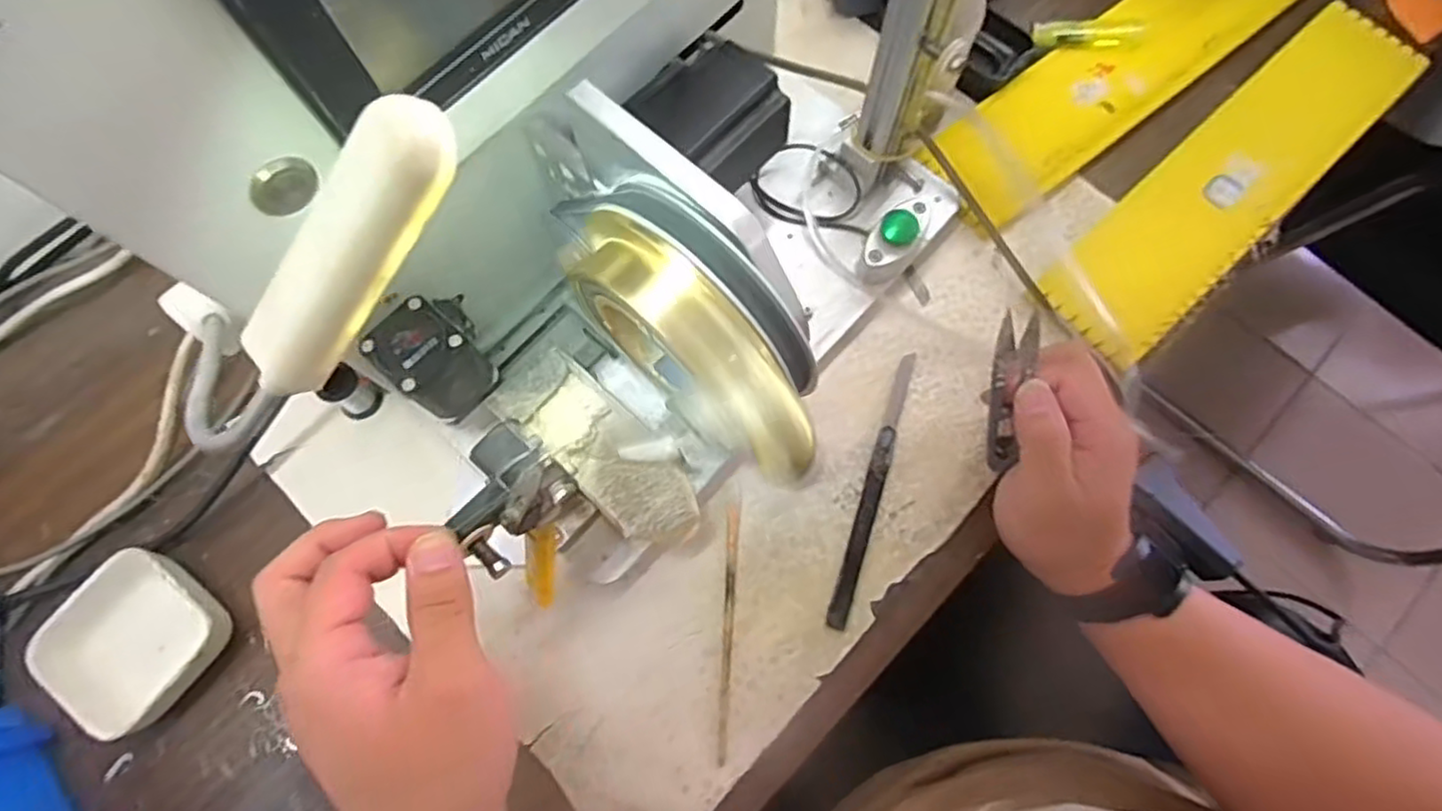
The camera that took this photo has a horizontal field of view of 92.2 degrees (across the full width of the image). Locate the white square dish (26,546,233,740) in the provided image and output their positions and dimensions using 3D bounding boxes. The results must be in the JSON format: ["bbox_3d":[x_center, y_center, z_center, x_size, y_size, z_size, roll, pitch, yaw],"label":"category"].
[{"bbox_3d":[-0.334,0.137,0.400,0.081,0.035,0.086,37,78,11],"label":"white square dish"}]

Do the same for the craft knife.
[{"bbox_3d":[0.096,0.049,0.432,0.014,0.009,0.177,17,75,6],"label":"craft knife"}]

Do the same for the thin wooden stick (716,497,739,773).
[{"bbox_3d":[0.004,0.132,0.411,0.007,0.004,0.145,2,74,2],"label":"thin wooden stick"}]

